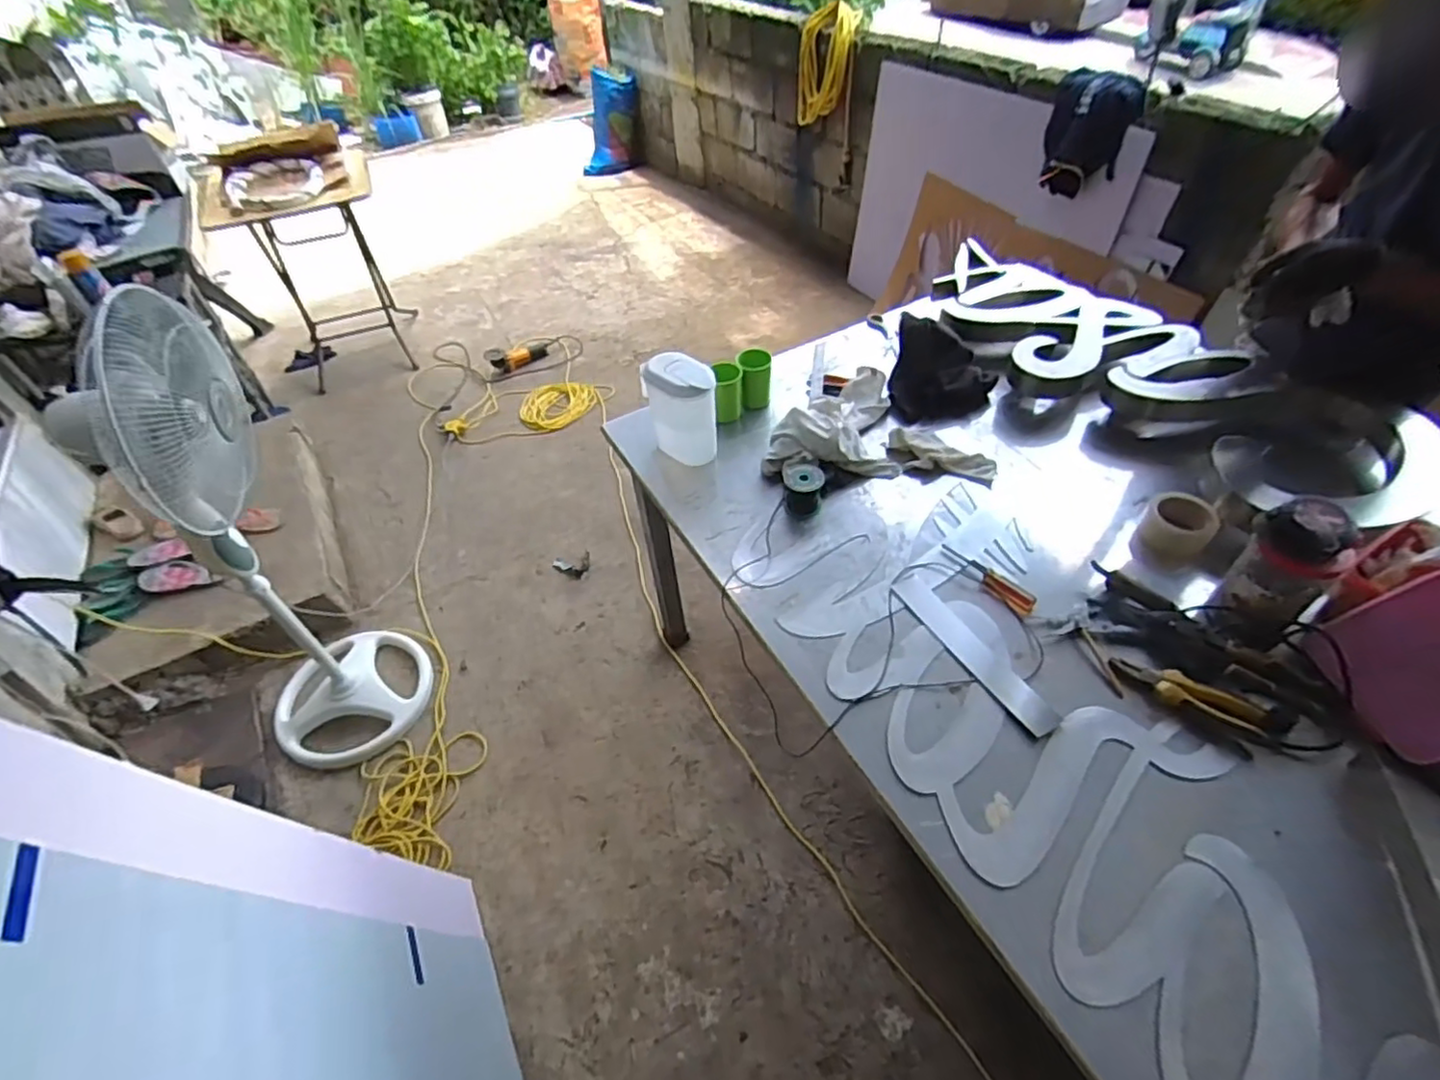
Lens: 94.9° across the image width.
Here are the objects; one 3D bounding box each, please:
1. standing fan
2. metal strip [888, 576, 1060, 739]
[{"bbox_3d":[-1.000,0.076,1.409,0.343,1.119,0.410,22,54,24],"label":"standing fan"},{"bbox_3d":[0.372,0.160,0.981,0.058,0.007,0.299,-27,51,-17],"label":"metal strip"}]

